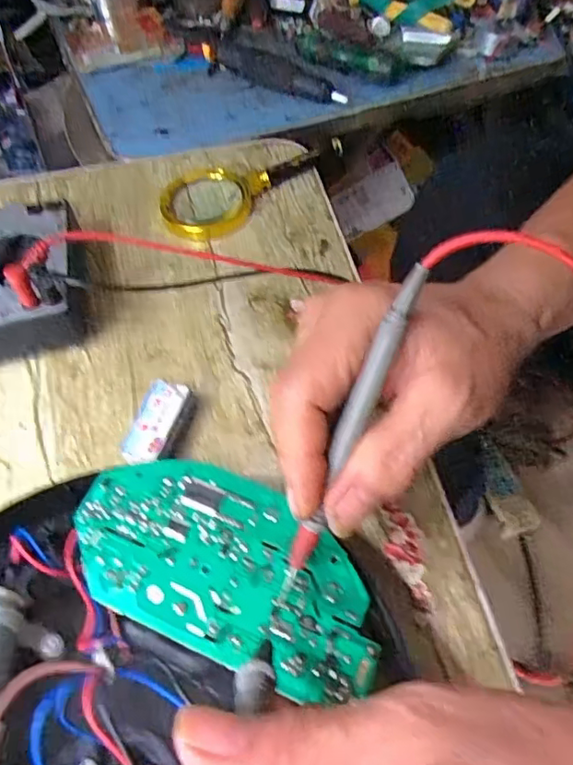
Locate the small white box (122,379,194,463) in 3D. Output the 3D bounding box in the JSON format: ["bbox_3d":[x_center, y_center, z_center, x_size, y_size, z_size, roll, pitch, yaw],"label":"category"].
[{"bbox_3d":[-0.071,0.026,0.323,0.026,0.023,0.049,15,57,11],"label":"small white box"}]

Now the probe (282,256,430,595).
[{"bbox_3d":[0.024,0.025,0.227,0.010,0.014,0.147,25,104,17],"label":"probe"}]

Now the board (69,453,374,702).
[{"bbox_3d":[-0.027,0.079,0.254,0.139,0.012,0.072,19,58,14],"label":"board"}]

